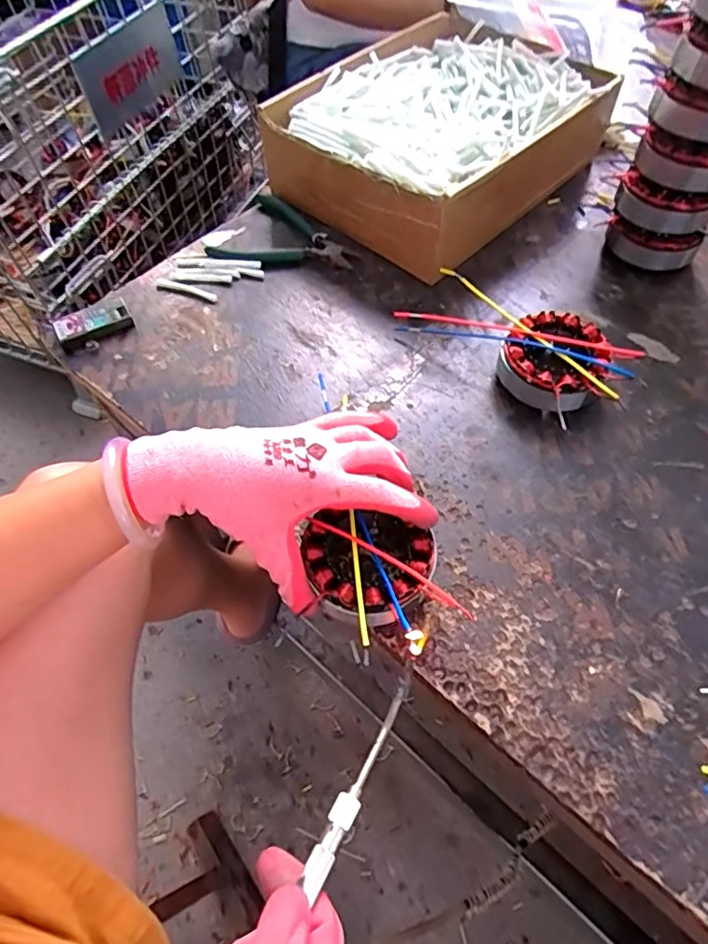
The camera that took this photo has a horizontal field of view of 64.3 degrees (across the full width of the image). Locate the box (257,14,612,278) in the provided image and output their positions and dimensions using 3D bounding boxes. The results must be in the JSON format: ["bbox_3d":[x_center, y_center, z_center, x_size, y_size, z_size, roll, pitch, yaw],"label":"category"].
[{"bbox_3d":[0.092,-0.361,0.613,0.249,0.096,0.312,35,65,22],"label":"box"}]

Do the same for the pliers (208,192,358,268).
[{"bbox_3d":[-0.066,-0.246,0.594,0.146,0.012,0.124,21,61,15],"label":"pliers"}]

